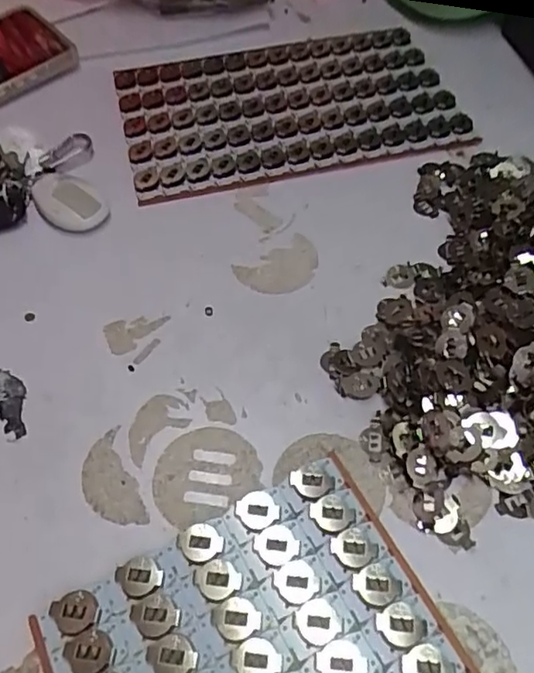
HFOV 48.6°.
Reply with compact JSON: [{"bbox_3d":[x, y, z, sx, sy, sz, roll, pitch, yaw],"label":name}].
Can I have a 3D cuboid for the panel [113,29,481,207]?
[{"bbox_3d":[0.012,-0.179,0.445,0.241,0.020,0.155,-9,56,-5],"label":"panel"}]

